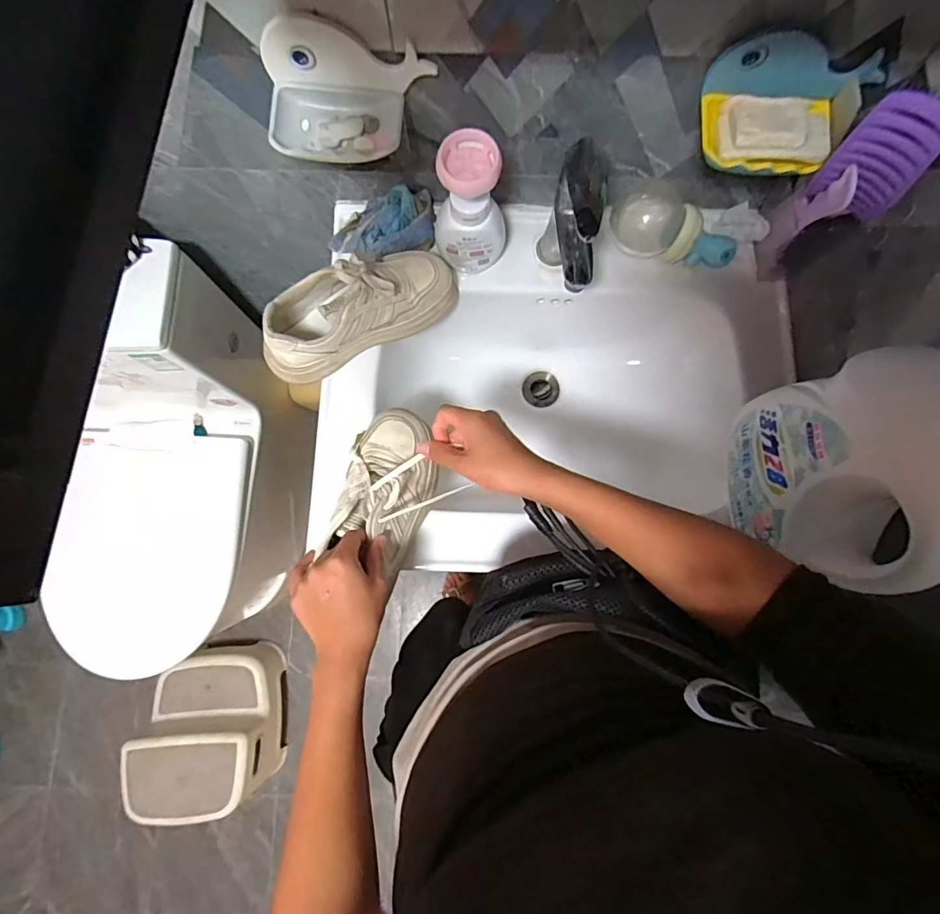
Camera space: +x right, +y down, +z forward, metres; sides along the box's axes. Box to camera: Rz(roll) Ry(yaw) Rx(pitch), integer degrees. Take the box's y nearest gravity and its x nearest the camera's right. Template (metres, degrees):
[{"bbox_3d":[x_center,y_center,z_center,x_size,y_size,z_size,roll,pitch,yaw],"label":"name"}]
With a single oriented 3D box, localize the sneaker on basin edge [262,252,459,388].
[{"bbox_3d":[-0.135,-0.184,0.568,0.245,0.099,0.091,-32,81,-6],"label":"sneaker on basin edge"}]

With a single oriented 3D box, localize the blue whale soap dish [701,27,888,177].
[{"bbox_3d":[0.300,-0.330,0.453,0.150,0.065,0.091,12,79,2],"label":"blue whale soap dish"}]

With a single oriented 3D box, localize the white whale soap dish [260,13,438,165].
[{"bbox_3d":[-0.118,-0.339,0.453,0.162,0.075,0.077,0,79,0],"label":"white whale soap dish"}]

